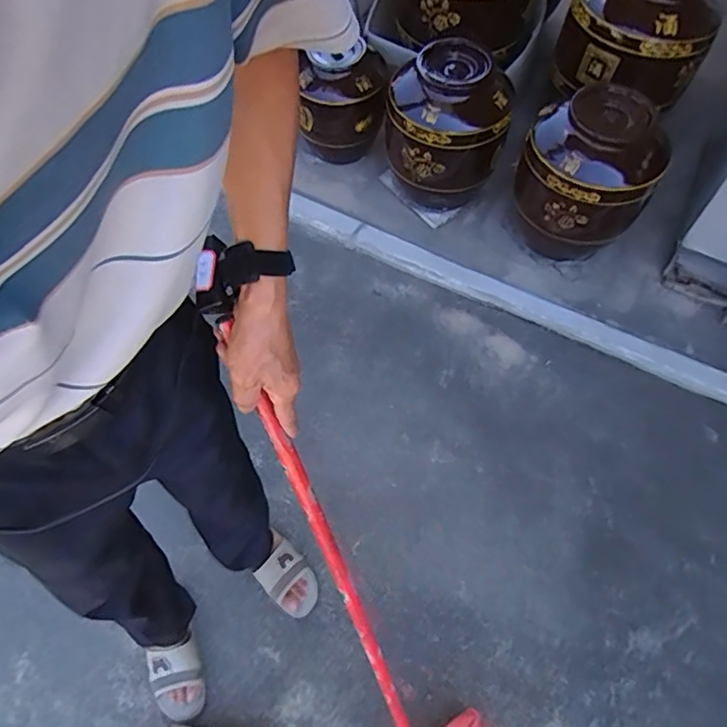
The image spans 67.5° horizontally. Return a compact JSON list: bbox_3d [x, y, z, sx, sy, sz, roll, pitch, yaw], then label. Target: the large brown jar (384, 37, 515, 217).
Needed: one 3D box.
[{"bbox_3d":[0.242,-0.696,1.630,0.336,0.426,0.331,-1,60,1],"label":"large brown jar"}]

